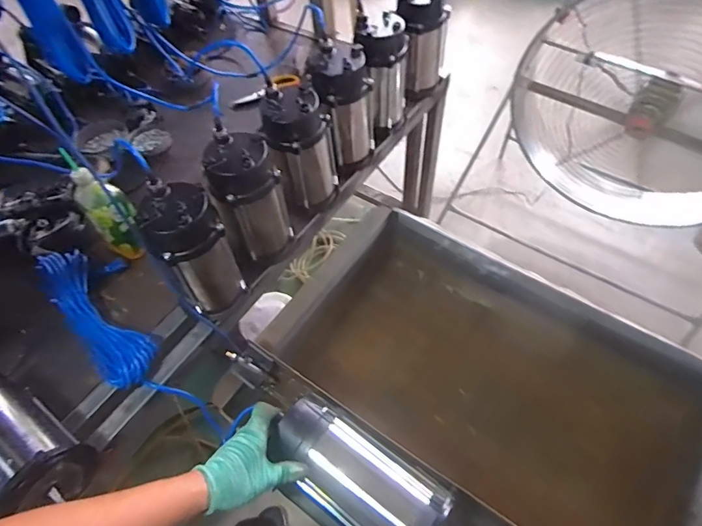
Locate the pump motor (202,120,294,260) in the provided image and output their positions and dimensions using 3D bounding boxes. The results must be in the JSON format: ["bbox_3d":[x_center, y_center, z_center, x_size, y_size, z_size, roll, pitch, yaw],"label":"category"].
[{"bbox_3d":[-0.193,-0.123,0.851,0.117,0.238,0.108,-35,60,-18],"label":"pump motor"}]

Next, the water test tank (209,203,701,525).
[{"bbox_3d":[0.222,0.275,0.834,0.767,0.271,0.600,30,63,22],"label":"water test tank"}]

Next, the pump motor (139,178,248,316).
[{"bbox_3d":[-0.272,-0.021,0.788,0.106,0.258,0.110,-26,58,-12],"label":"pump motor"}]

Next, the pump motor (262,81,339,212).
[{"bbox_3d":[-0.102,-0.232,0.920,0.129,0.238,0.114,-10,56,-2],"label":"pump motor"}]

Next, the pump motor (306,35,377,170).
[{"bbox_3d":[-0.016,-0.343,0.989,0.128,0.251,0.110,-10,56,-2],"label":"pump motor"}]

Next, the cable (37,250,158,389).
[{"bbox_3d":[-0.505,0.097,0.846,0.102,0.039,0.355,-40,62,-21],"label":"cable"}]

